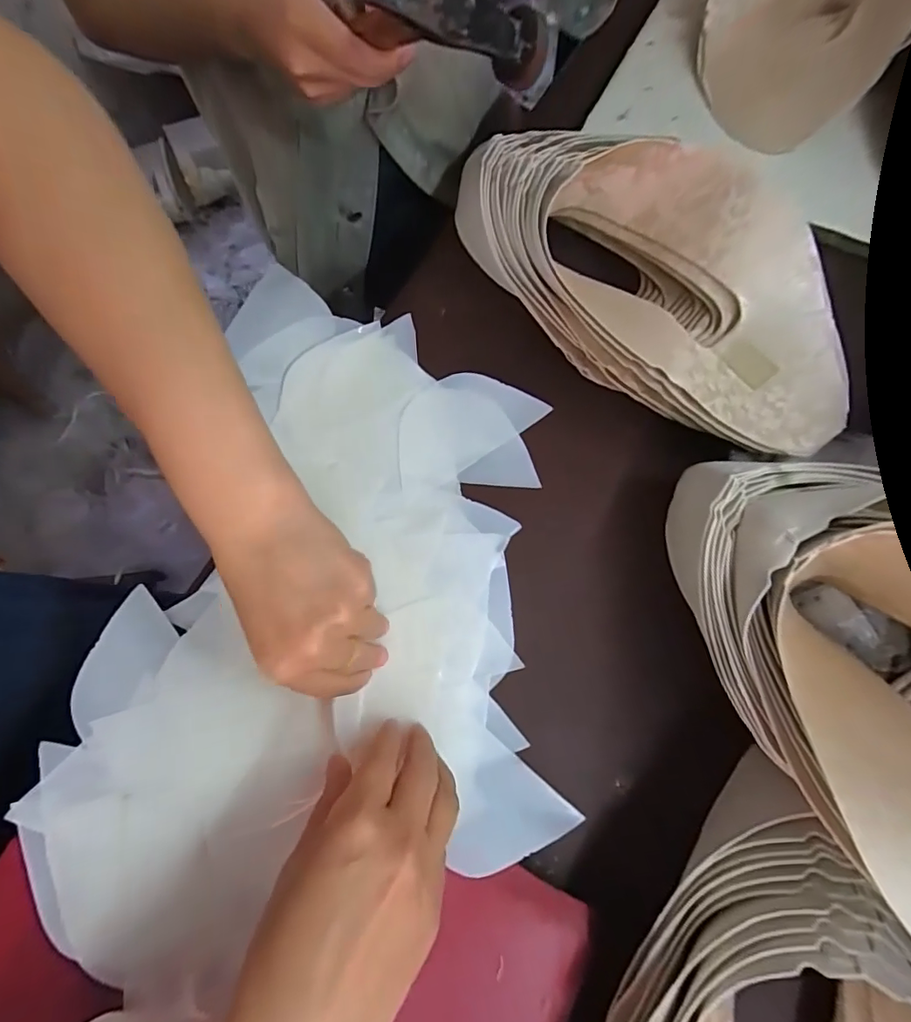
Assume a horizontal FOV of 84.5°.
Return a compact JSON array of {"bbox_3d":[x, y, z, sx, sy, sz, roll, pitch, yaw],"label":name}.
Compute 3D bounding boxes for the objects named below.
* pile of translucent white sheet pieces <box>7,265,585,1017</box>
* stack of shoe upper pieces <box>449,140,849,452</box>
[{"bbox_3d":[-0.069,0.049,0.322,0.284,0.035,0.418,12,73,4],"label":"pile of translucent white sheet pieces"},{"bbox_3d":[0.137,-0.165,0.353,0.171,0.083,0.326,-36,78,-12],"label":"stack of shoe upper pieces"}]

